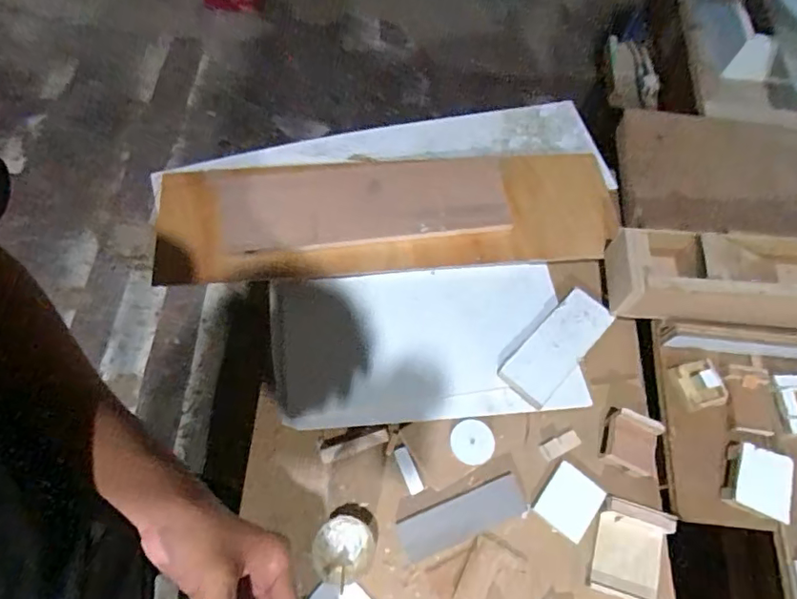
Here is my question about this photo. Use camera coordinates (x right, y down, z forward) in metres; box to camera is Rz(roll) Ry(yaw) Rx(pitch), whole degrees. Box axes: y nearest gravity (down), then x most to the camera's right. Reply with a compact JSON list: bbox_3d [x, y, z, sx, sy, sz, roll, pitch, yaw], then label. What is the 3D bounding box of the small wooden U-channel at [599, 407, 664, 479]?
[{"bbox_3d":[0.295,0.180,0.688,0.067,0.040,0.073,22,64,7],"label":"small wooden U-channel"}]

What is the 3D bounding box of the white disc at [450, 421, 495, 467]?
[{"bbox_3d":[0.091,0.178,0.679,0.054,0.011,0.053,2,64,-3],"label":"white disc"}]

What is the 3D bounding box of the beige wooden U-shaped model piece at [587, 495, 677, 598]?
[{"bbox_3d":[0.274,0.294,0.637,0.082,0.017,0.105,17,64,4],"label":"beige wooden U-shaped model piece"}]

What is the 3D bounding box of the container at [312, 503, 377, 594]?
[{"bbox_3d":[-0.060,0.277,0.614,0.073,0.074,0.082,-25,68,-16],"label":"container"}]

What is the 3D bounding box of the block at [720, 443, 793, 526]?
[{"bbox_3d":[0.440,0.222,0.663,0.070,0.030,0.077,19,64,5],"label":"block"}]

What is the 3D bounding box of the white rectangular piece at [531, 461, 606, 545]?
[{"bbox_3d":[0.209,0.246,0.663,0.064,0.009,0.074,37,67,13],"label":"white rectangular piece"}]

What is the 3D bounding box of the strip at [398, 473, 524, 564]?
[{"bbox_3d":[0.077,0.260,0.649,0.155,0.005,0.050,-18,66,-13],"label":"strip"}]

